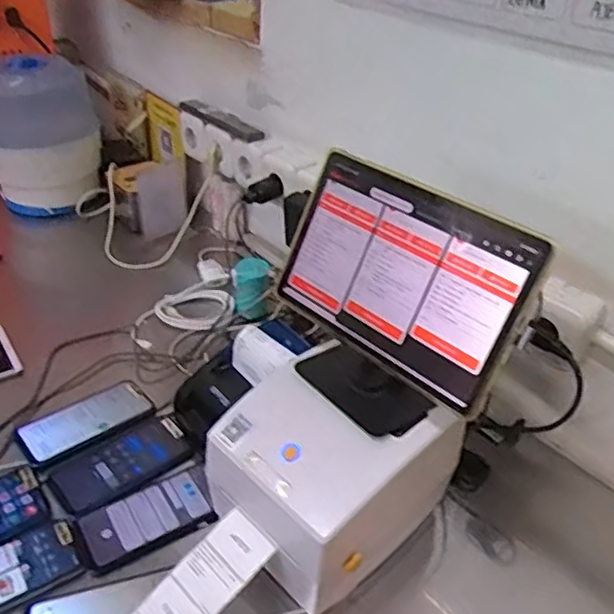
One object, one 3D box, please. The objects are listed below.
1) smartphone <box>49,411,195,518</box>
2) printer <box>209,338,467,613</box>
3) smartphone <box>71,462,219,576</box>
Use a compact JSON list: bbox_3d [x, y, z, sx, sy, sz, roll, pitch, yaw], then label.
[{"bbox_3d":[-0.216,0.186,0.760,0.085,0.008,0.165,29,45,32],"label":"smartphone"},{"bbox_3d":[0.021,0.172,0.658,0.176,0.160,0.191,31,46,33],"label":"printer"},{"bbox_3d":[-0.176,0.231,0.698,0.148,0.004,0.080,-21,42,-28],"label":"smartphone"}]

